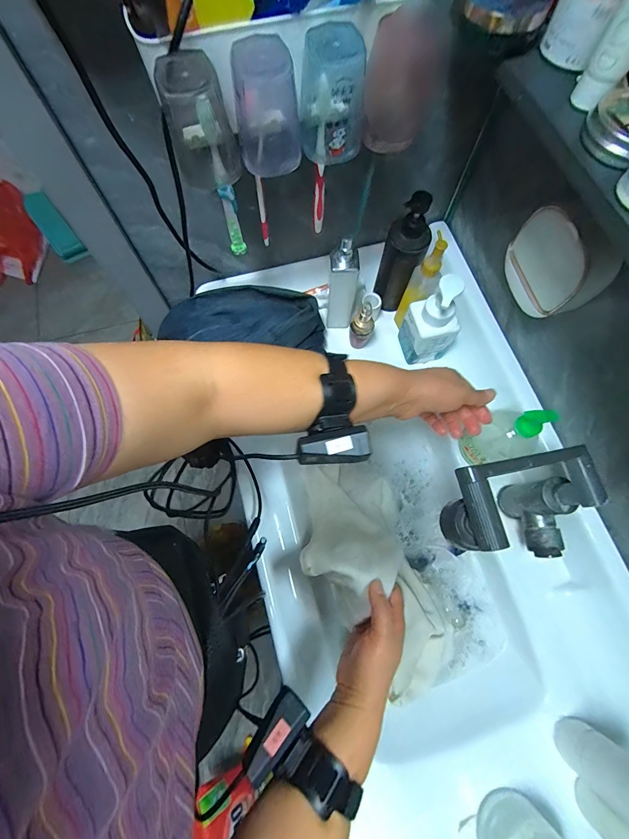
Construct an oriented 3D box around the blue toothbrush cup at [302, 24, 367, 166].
[{"bbox_3d":[0.017,-0.296,0.327,0.058,0.090,0.048,2,71,0],"label":"blue toothbrush cup"}]

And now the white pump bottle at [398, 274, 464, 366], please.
[{"bbox_3d":[0.186,-0.155,0.539,0.060,0.159,0.070,-19,72,-7],"label":"white pump bottle"}]

